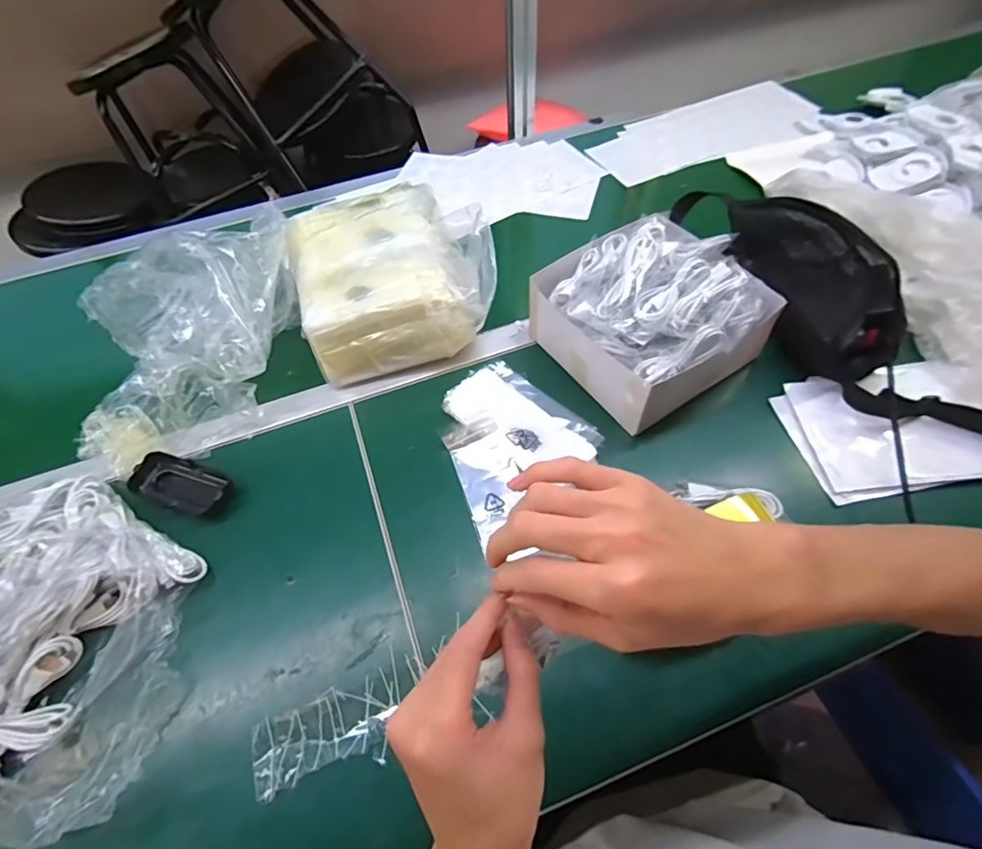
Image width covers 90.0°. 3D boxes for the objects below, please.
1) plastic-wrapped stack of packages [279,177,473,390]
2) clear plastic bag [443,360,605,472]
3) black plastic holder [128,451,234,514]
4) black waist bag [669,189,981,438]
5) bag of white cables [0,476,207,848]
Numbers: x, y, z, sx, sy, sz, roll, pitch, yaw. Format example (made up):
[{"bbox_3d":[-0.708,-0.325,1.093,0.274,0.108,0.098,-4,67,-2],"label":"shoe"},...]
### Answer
[{"bbox_3d":[-0.142,-0.183,0.633,0.194,0.125,0.227,-15,58,-5],"label":"plastic-wrapped stack of packages"},{"bbox_3d":[0.036,-0.009,0.571,0.176,0.016,0.098,37,67,24],"label":"clear plastic bag"},{"bbox_3d":[-0.336,0.067,0.541,0.114,0.028,0.051,14,60,13],"label":"black plastic holder"},{"bbox_3d":[0.426,-0.105,0.555,0.147,0.090,0.597,-34,61,-16],"label":"black waist bag"},{"bbox_3d":[-0.408,0.184,0.437,0.301,0.091,0.255,18,61,15],"label":"bag of white cables"}]

